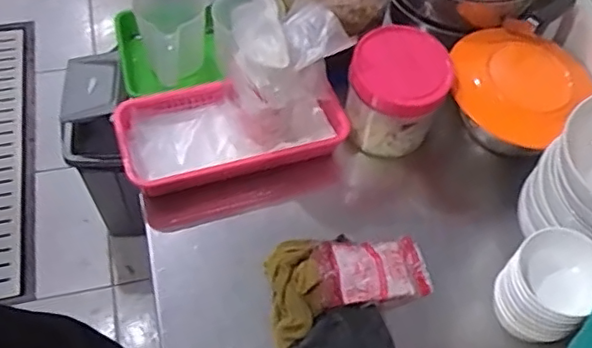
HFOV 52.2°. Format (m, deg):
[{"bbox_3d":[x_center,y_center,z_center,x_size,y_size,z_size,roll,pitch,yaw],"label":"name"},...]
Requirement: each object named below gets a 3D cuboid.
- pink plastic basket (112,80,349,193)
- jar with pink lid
[{"bbox_3d":[-0.082,-0.059,0.777,0.277,0.049,0.132,-13,58,-13],"label":"pink plastic basket"},{"bbox_3d":[0.130,-0.108,0.777,0.118,0.143,0.116,2,56,-3],"label":"jar with pink lid"}]

